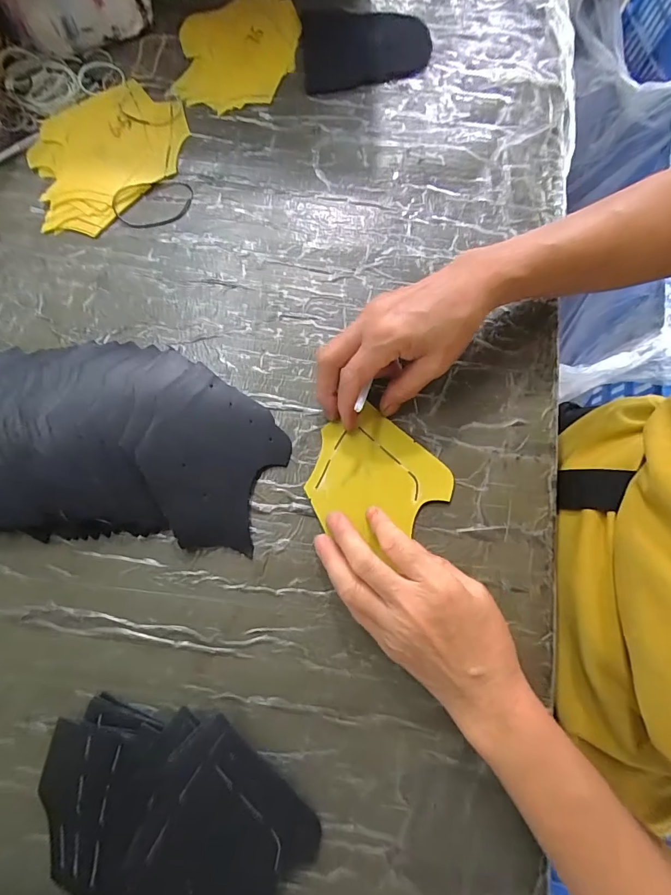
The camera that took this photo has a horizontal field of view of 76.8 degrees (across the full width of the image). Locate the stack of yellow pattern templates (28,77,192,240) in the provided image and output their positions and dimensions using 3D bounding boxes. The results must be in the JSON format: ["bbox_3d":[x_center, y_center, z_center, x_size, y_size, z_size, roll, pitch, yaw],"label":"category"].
[{"bbox_3d":[-0.213,-0.269,0.387,0.119,0.010,0.158,43,79,8],"label":"stack of yellow pattern templates"}]

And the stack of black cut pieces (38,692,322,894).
[{"bbox_3d":[-0.102,0.234,0.263,0.176,0.026,0.122,31,78,5],"label":"stack of black cut pieces"}]

